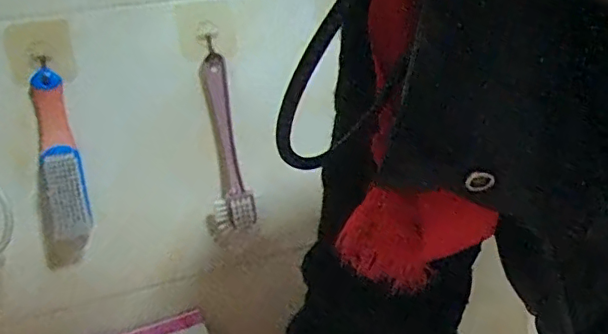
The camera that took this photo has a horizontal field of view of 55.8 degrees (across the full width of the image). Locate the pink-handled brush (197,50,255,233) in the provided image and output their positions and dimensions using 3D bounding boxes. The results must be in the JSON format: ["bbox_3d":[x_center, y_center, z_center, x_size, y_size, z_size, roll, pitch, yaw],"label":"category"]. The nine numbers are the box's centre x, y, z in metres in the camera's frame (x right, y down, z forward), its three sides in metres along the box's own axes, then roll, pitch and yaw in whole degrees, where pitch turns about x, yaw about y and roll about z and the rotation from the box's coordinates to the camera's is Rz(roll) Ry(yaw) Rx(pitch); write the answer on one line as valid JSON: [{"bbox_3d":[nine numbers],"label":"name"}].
[{"bbox_3d":[-0.085,-0.022,0.620,0.043,0.183,0.045,-10,14,-9],"label":"pink-handled brush"}]

